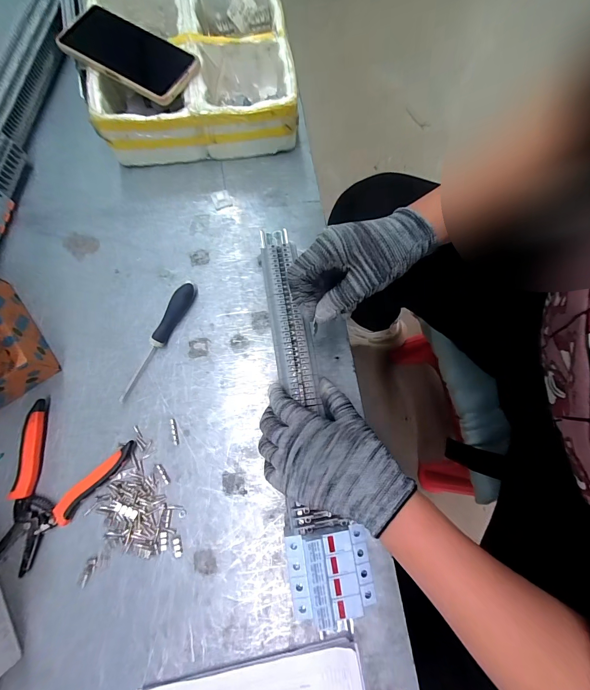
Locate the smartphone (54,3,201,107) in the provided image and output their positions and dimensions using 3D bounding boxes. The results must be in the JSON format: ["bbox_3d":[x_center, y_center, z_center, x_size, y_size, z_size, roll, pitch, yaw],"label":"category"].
[{"bbox_3d":[-0.204,-0.361,0.389,0.173,0.014,0.078,31,80,3],"label":"smartphone"}]

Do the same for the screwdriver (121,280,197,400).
[{"bbox_3d":[-0.162,-0.008,0.378,0.016,0.021,0.161,25,77,5],"label":"screwdriver"}]

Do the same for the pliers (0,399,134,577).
[{"bbox_3d":[-0.268,0.154,0.339,0.120,0.018,0.154,26,77,5],"label":"pliers"}]

